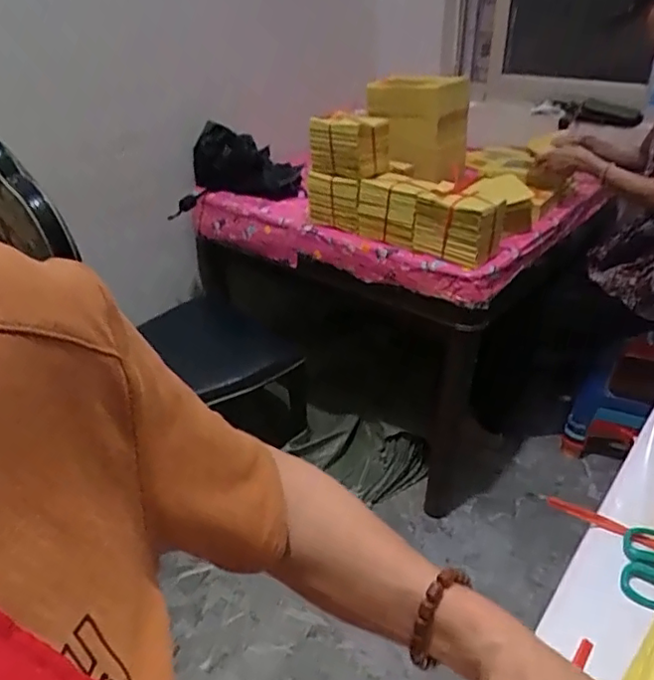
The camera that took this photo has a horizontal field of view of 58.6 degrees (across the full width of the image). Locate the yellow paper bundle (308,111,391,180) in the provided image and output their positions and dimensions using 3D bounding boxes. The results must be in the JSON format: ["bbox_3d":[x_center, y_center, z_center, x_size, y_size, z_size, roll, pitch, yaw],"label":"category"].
[{"bbox_3d":[0.052,-0.468,1.397,0.097,0.125,0.193,-22,37,-30],"label":"yellow paper bundle"}]

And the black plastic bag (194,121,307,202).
[{"bbox_3d":[-0.245,-0.520,1.769,0.364,0.210,0.089,21,36,11],"label":"black plastic bag"}]

